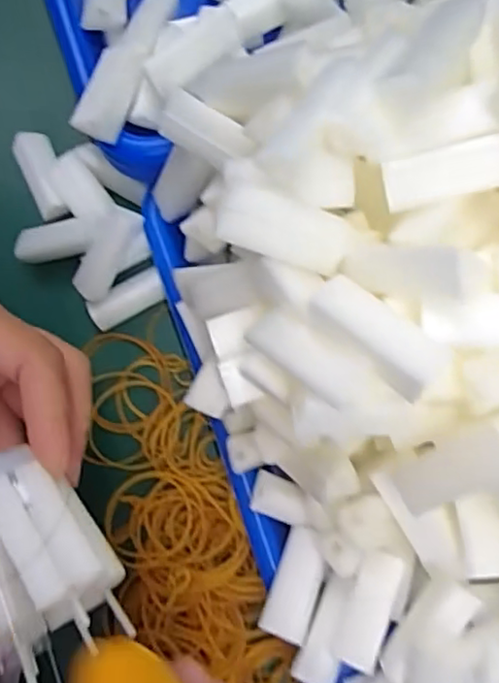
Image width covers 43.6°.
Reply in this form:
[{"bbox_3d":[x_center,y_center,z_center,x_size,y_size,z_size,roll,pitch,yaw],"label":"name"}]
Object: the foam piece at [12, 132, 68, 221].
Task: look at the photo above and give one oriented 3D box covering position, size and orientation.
[{"bbox_3d":[-0.109,-0.088,0.328,0.020,0.009,0.048,-25,81,-5],"label":"foam piece"}]

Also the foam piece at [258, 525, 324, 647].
[{"bbox_3d":[0.021,0.106,0.272,0.021,0.010,0.045,22,80,3],"label":"foam piece"}]

